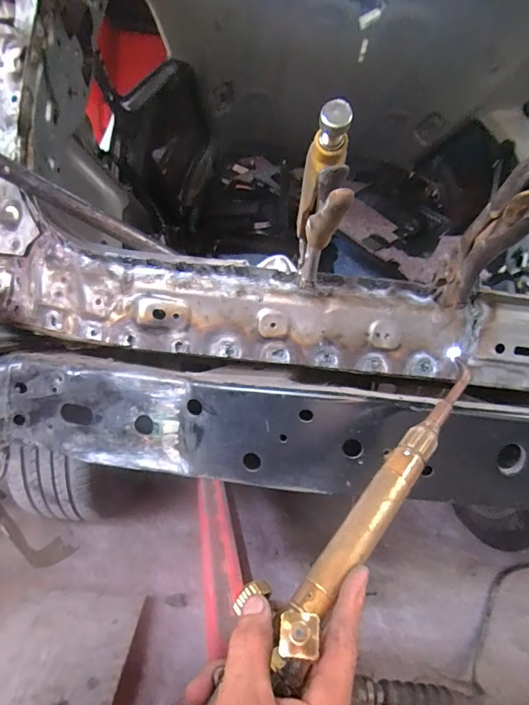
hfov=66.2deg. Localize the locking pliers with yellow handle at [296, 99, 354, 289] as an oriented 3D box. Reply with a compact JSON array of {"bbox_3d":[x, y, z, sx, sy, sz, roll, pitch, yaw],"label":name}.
[{"bbox_3d":[0.038,-0.092,0.303,0.028,0.051,0.166,7,-20,1],"label":"locking pliers with yellow handle"}]

